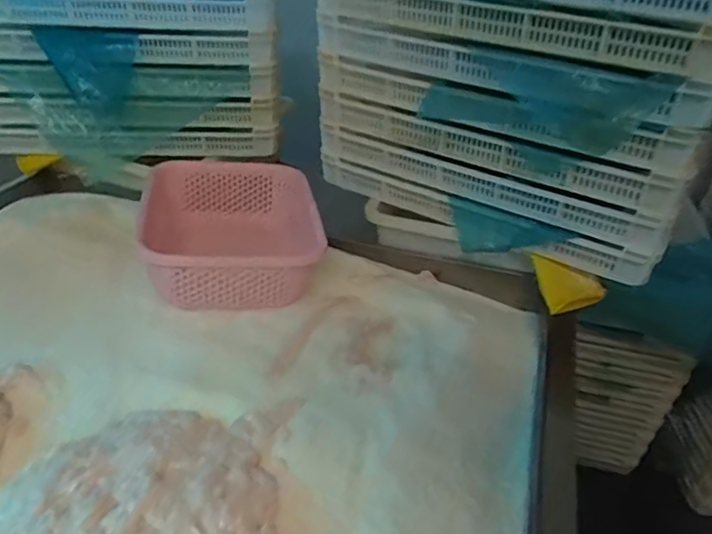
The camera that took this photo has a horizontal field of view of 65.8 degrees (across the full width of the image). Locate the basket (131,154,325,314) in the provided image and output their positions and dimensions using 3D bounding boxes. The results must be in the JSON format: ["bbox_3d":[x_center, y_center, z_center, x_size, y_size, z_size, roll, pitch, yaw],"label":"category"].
[{"bbox_3d":[-0.191,-0.046,0.850,0.253,0.142,0.322,-5,28,-10],"label":"basket"}]

